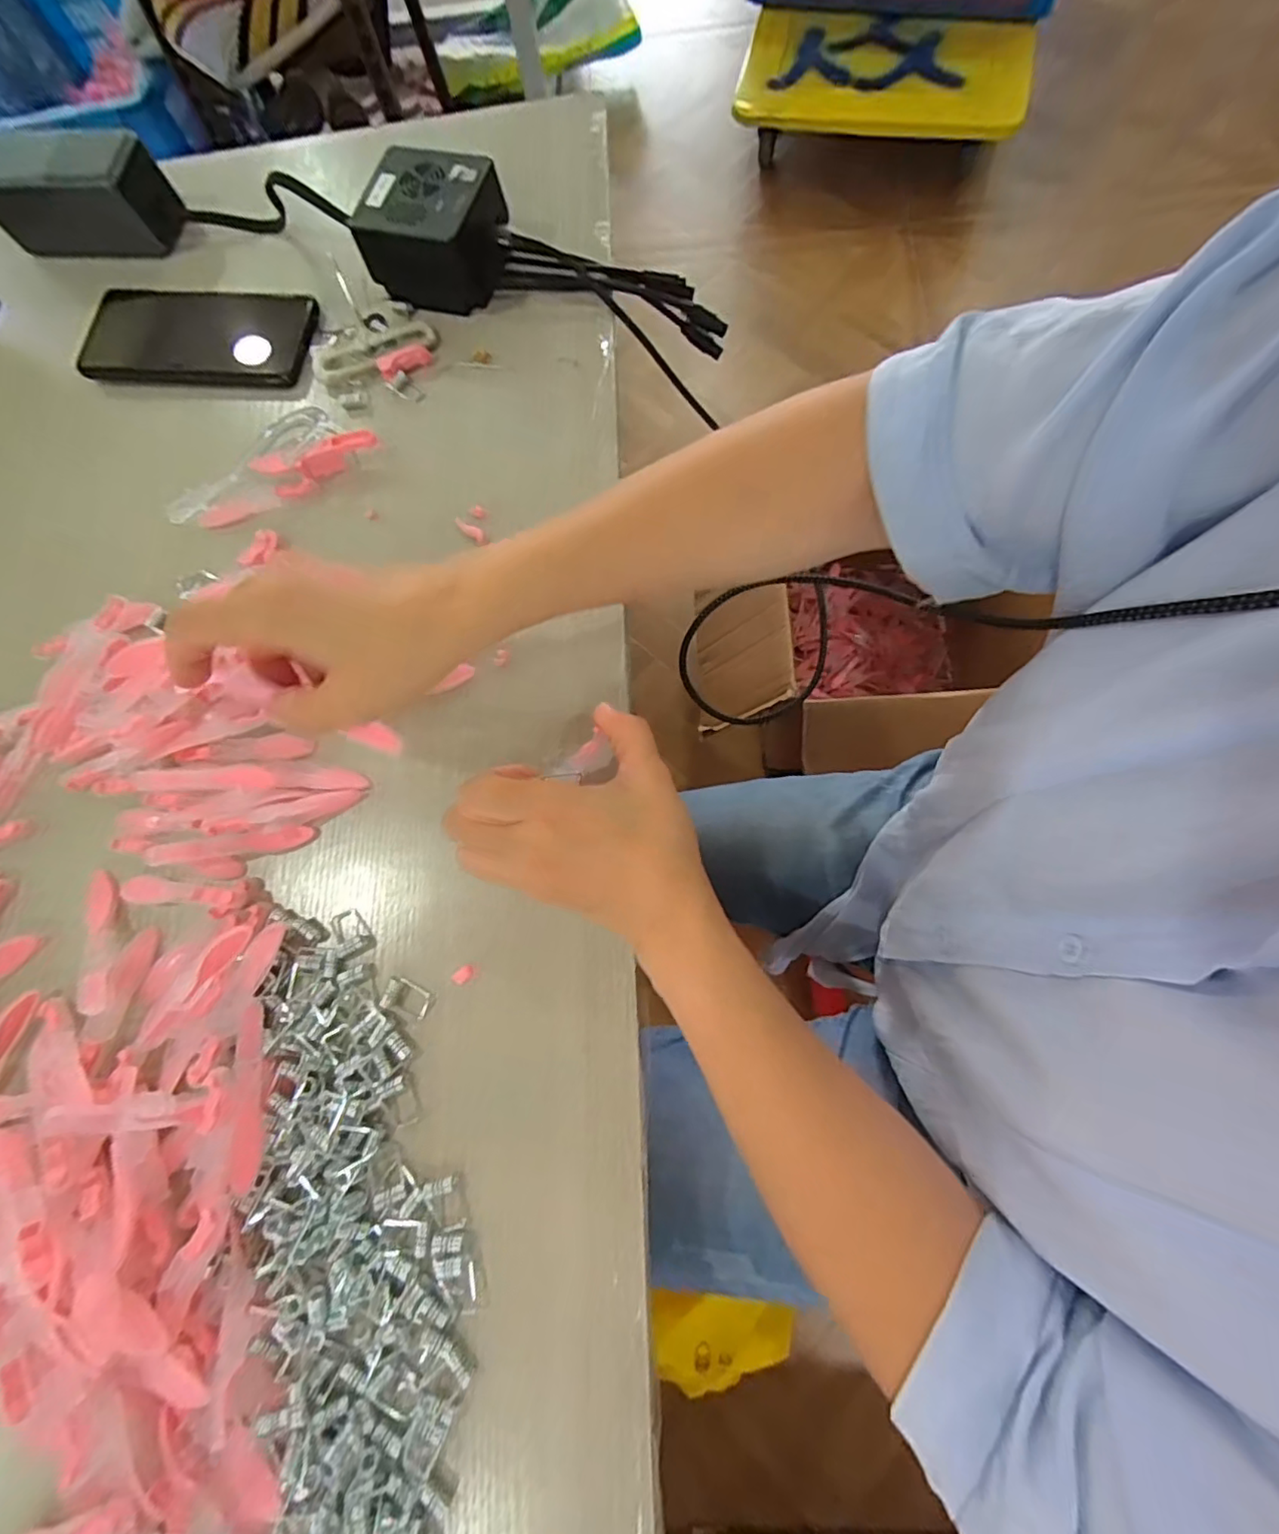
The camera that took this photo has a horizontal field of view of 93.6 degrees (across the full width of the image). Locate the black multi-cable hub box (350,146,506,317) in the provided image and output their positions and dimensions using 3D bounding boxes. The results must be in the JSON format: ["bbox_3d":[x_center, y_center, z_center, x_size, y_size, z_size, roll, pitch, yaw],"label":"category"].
[{"bbox_3d":[-0.132,-0.355,0.399,0.084,0.050,0.075,19,77,8],"label":"black multi-cable hub box"}]

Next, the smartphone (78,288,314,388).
[{"bbox_3d":[-0.315,-0.305,0.430,0.169,0.016,0.085,4,76,6],"label":"smartphone"}]

